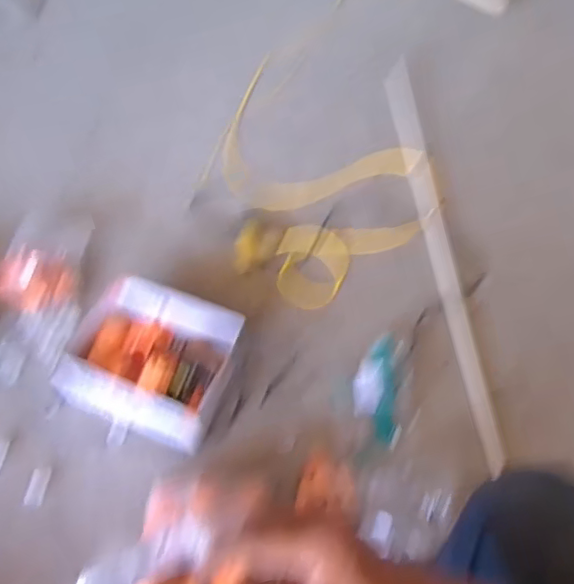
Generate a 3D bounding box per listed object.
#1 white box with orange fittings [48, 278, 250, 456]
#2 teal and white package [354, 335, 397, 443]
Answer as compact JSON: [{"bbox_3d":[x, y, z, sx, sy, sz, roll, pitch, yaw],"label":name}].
[{"bbox_3d":[-0.242,0.121,1.065,0.298,0.093,0.225,18,60,15],"label":"white box with orange fittings"},{"bbox_3d":[0.156,0.166,1.032,0.071,0.029,0.189,0,57,4],"label":"teal and white package"}]

